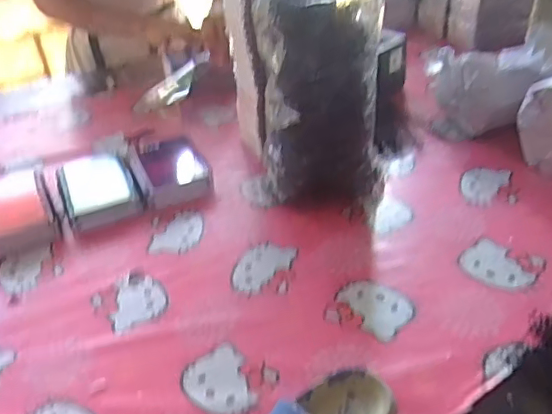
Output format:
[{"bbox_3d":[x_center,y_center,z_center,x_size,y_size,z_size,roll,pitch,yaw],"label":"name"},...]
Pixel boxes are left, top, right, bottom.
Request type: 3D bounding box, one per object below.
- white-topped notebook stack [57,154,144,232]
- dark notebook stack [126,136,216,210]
[{"bbox_3d":[-0.247,-0.025,0.780,0.094,0.028,0.144,-20,38,-18],"label":"white-topped notebook stack"},{"bbox_3d":[-0.152,-0.055,0.806,0.096,0.034,0.147,-18,38,-16],"label":"dark notebook stack"}]

